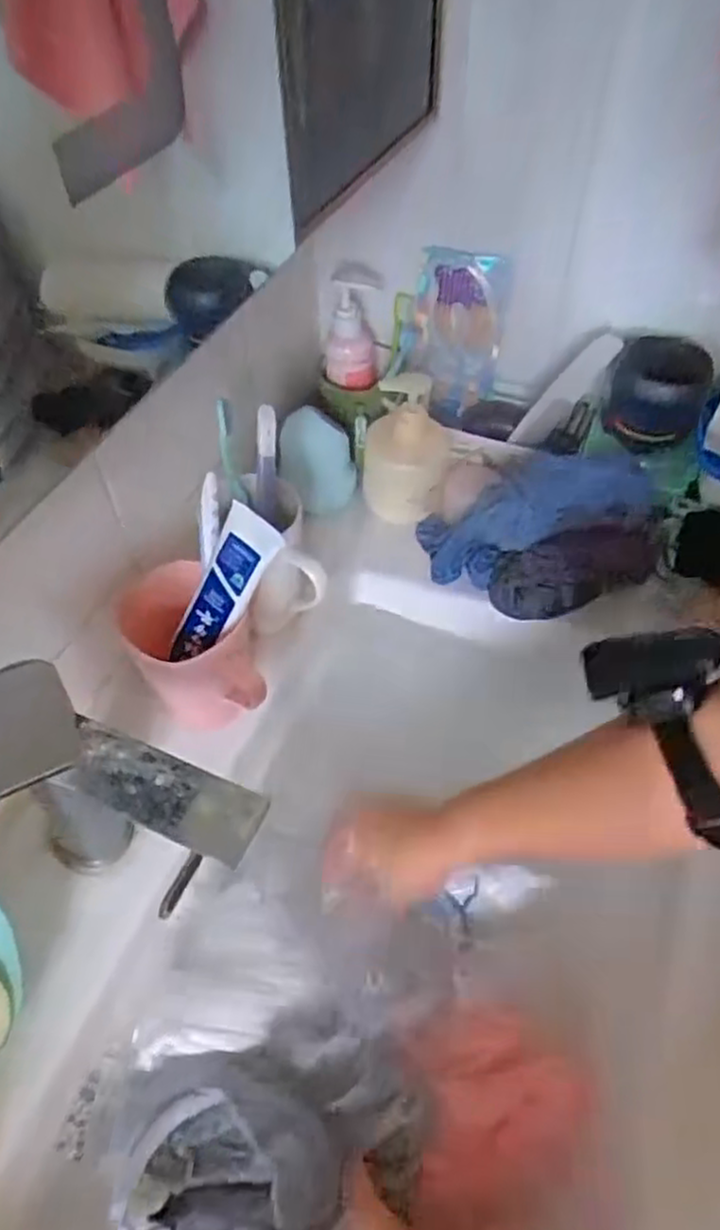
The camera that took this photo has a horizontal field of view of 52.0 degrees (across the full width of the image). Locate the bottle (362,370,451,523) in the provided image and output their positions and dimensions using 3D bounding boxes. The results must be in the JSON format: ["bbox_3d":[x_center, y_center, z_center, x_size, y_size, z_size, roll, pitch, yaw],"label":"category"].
[{"bbox_3d":[0.042,-0.148,0.664,0.077,0.139,0.062,3,50,4],"label":"bottle"}]

